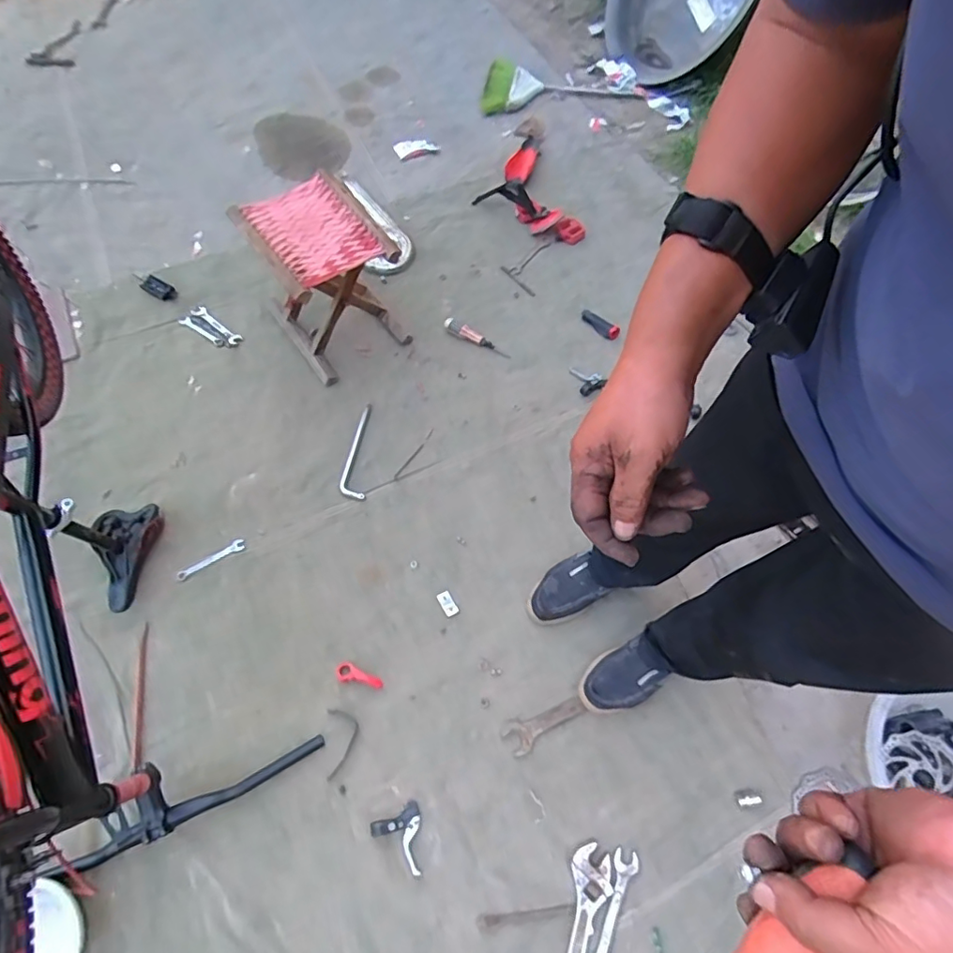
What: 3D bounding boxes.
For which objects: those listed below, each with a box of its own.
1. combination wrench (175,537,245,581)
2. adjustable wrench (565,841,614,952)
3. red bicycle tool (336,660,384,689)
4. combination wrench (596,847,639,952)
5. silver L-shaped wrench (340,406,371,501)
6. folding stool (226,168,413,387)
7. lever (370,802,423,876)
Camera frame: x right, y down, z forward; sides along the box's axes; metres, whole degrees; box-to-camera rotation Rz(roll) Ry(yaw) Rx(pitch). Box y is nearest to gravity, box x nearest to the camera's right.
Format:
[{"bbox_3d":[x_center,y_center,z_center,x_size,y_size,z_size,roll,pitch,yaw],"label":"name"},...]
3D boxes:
[{"bbox_3d":[-0.558,0.175,1.125,0.142,0.010,0.028,-34,69,-17],"label":"combination wrench"},{"bbox_3d":[0.169,0.754,0.854,0.064,0.017,0.277,13,64,5],"label":"adjustable wrench"},{"bbox_3d":[-0.226,0.389,1.026,0.093,0.010,0.036,24,65,10],"label":"red bicycle tool"},{"bbox_3d":[0.214,0.747,0.867,0.038,0.013,0.245,22,65,9],"label":"combination wrench"},{"bbox_3d":[-0.283,-0.065,1.249,0.055,0.015,0.273,-2,64,-3],"label":"silver L-shaped wrench"},{"bbox_3d":[-0.364,-0.471,1.305,0.265,0.320,0.341,-33,69,-20],"label":"folding stool"},{"bbox_3d":[-0.122,0.620,0.902,0.082,0.021,0.101,-24,67,-13],"label":"lever"}]

